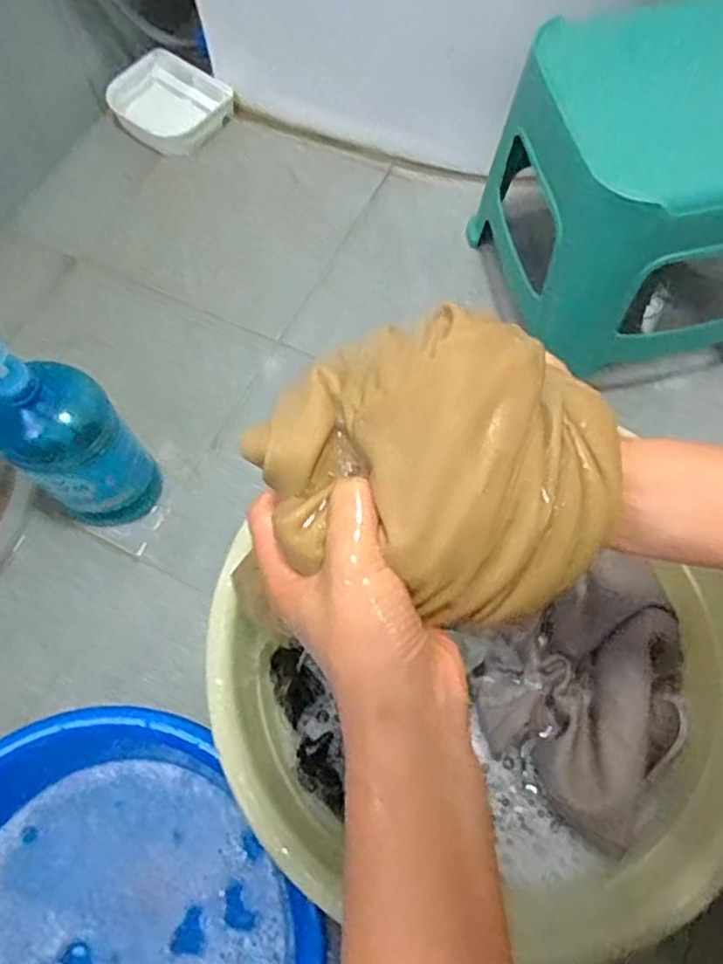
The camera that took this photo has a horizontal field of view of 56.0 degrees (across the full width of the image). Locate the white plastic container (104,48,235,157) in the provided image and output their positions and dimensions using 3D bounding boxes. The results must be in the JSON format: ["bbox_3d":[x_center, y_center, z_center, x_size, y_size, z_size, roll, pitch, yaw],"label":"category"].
[{"bbox_3d":[-0.264,-0.515,0.930,0.146,0.048,0.124,30,70,15],"label":"white plastic container"}]

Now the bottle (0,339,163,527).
[{"bbox_3d":[-0.263,-0.036,0.613,0.100,0.251,0.089,-40,70,-15],"label":"bottle"}]

